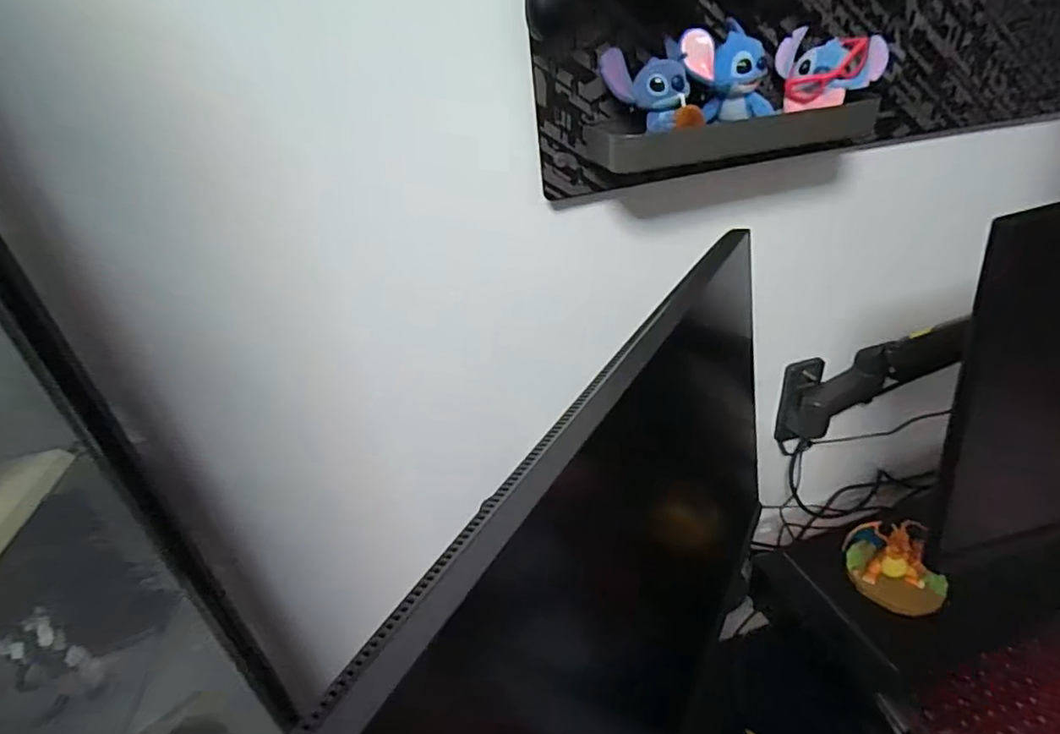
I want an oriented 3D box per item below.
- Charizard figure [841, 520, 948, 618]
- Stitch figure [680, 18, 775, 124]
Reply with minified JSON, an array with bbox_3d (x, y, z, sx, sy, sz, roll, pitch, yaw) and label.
[{"bbox_3d":[0.468,0.255,0.696,0.121,0.096,0.081,21,39,38],"label":"Charizard figure"},{"bbox_3d":[0.176,-0.258,0.481,0.063,0.075,0.052,-25,35,-29],"label":"Stitch figure"}]

